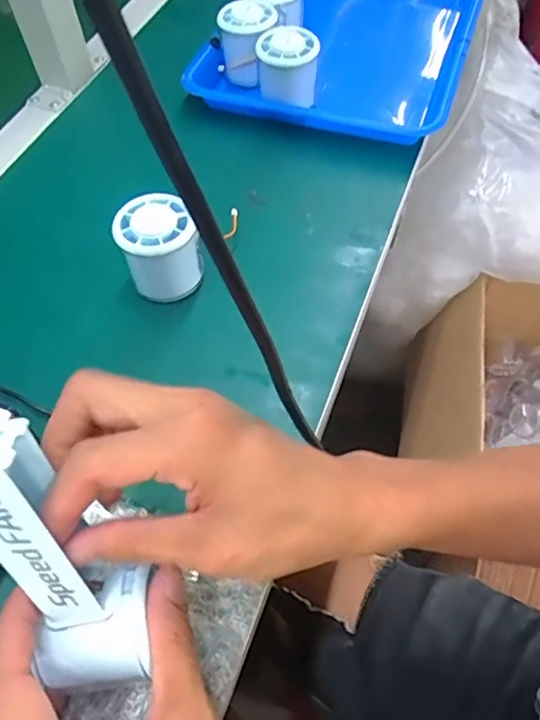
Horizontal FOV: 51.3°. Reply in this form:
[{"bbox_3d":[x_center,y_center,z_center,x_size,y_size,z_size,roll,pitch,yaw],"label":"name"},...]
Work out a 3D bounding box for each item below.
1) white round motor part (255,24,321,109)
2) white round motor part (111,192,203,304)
[{"bbox_3d":[0.016,-0.267,0.521,0.053,0.061,0.050,-1,58,1],"label":"white round motor part"},{"bbox_3d":[-0.080,-0.080,0.409,0.051,0.055,0.054,-1,58,1],"label":"white round motor part"}]

